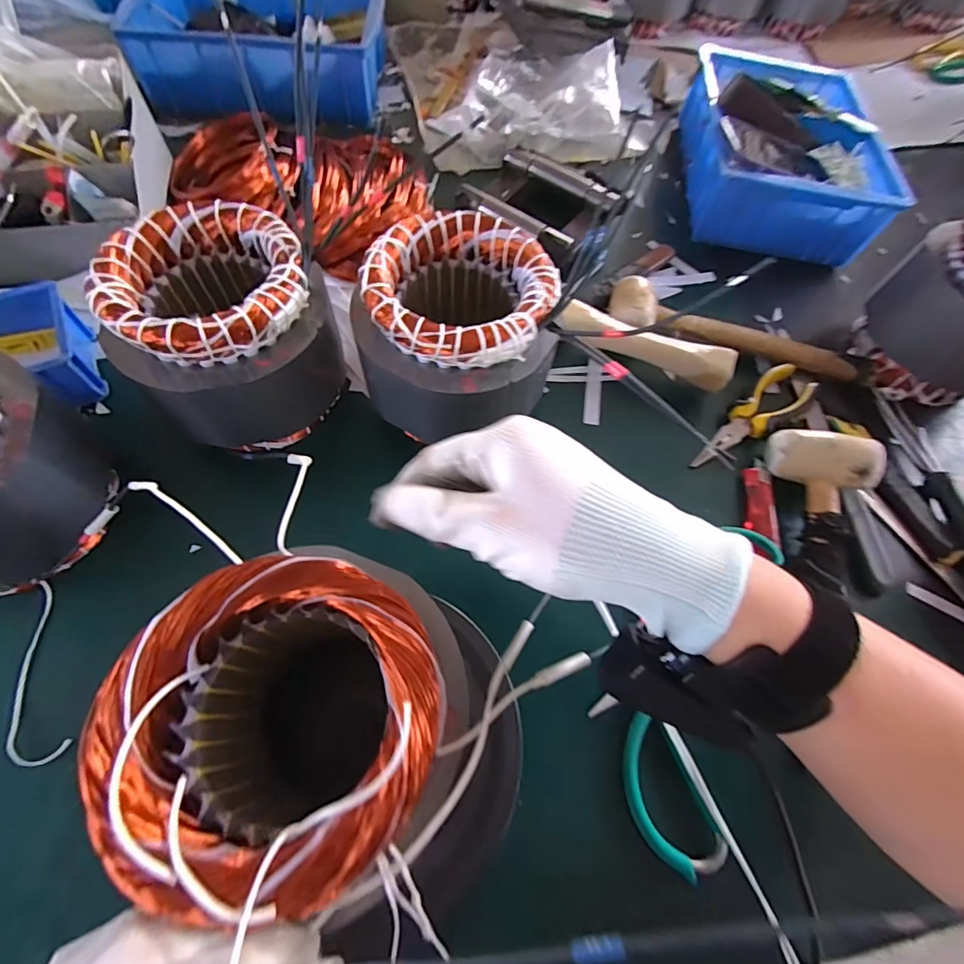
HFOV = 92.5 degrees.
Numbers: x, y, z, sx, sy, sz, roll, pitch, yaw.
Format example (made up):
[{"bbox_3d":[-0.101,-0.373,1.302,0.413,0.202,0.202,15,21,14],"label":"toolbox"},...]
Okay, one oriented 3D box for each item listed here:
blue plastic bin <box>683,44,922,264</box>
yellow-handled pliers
[{"bbox_3d":[0.370,-0.421,0.577,0.209,0.082,0.298,8,65,1],"label":"blue plastic bin"},{"bbox_3d":[0.249,-0.058,0.423,0.154,0.021,0.043,-37,72,-18],"label":"yellow-handled pliers"}]

